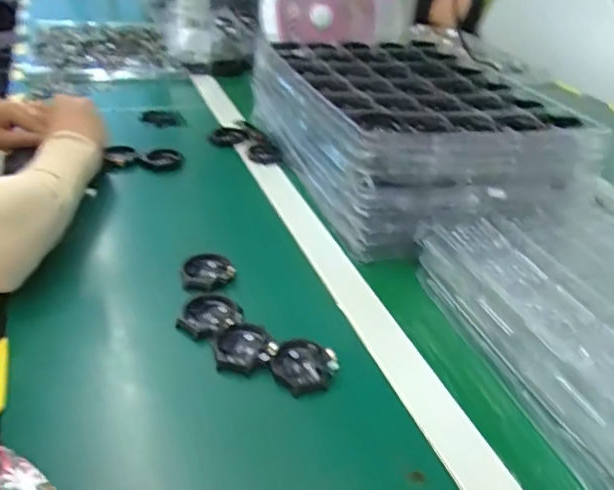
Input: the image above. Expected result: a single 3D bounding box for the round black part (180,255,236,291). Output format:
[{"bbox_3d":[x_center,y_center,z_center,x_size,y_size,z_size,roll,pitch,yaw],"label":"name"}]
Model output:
[{"bbox_3d":[-0.099,0.025,0.579,0.048,0.017,0.055,-6,33,-18],"label":"round black part"}]

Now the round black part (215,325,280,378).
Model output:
[{"bbox_3d":[-0.050,0.085,0.487,0.050,0.014,0.050,4,31,-2],"label":"round black part"}]

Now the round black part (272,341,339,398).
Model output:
[{"bbox_3d":[-0.003,0.097,0.476,0.050,0.020,0.044,27,37,32],"label":"round black part"}]

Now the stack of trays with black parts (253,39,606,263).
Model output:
[{"bbox_3d":[0.133,-0.176,0.835,0.325,0.125,0.506,-4,32,-14],"label":"stack of trays with black parts"}]

